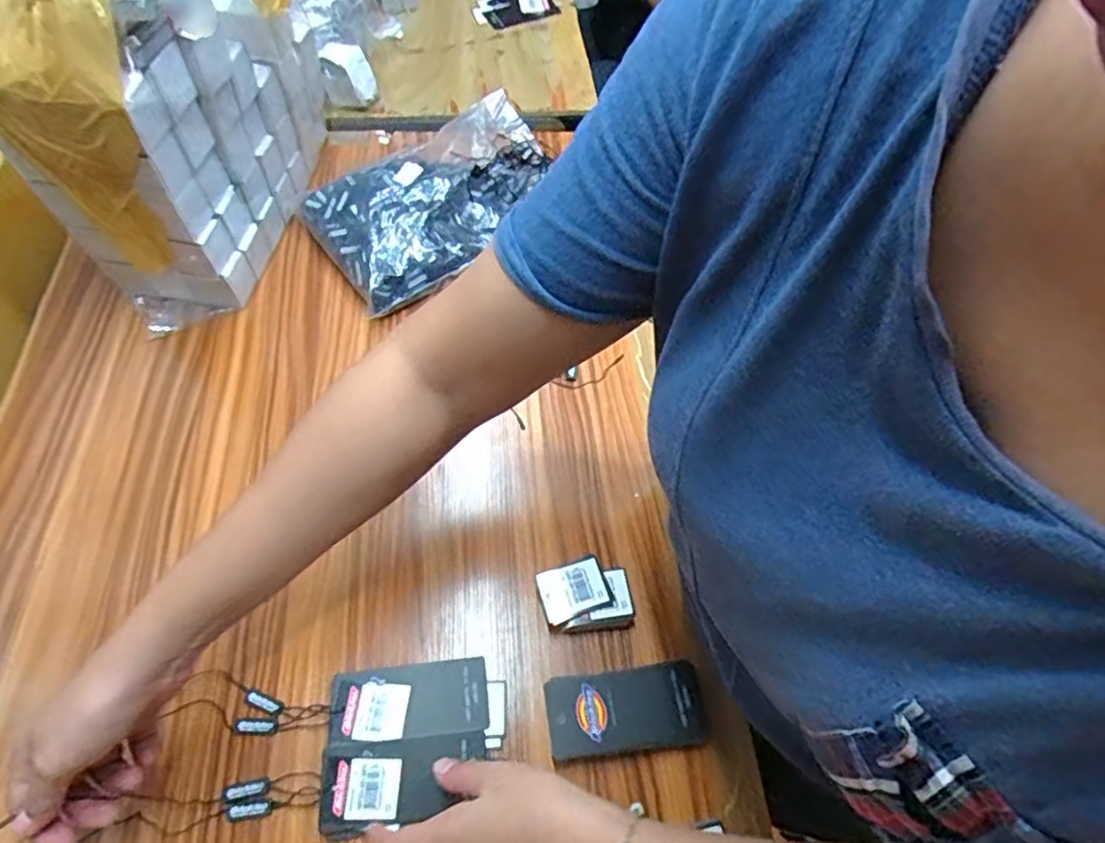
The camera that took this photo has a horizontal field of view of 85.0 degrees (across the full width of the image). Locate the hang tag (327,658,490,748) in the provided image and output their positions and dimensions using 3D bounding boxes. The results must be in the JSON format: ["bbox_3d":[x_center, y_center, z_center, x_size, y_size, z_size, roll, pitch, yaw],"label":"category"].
[{"bbox_3d":[-0.101,0.199,0.432,0.107,0.005,0.050,-2,60,-12],"label":"hang tag"}]

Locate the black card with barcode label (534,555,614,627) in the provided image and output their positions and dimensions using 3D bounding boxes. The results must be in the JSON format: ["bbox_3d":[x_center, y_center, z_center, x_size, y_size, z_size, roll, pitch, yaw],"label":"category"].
[{"bbox_3d":[0.015,0.126,0.457,0.051,0.005,0.040,-21,61,-8],"label":"black card with barcode label"}]

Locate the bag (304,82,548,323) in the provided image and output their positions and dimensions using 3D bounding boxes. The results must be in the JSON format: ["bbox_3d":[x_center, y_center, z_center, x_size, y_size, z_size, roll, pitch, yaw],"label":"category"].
[{"bbox_3d":[-0.121,-0.251,0.660,0.159,0.056,0.300,39,65,17],"label":"bag"}]

